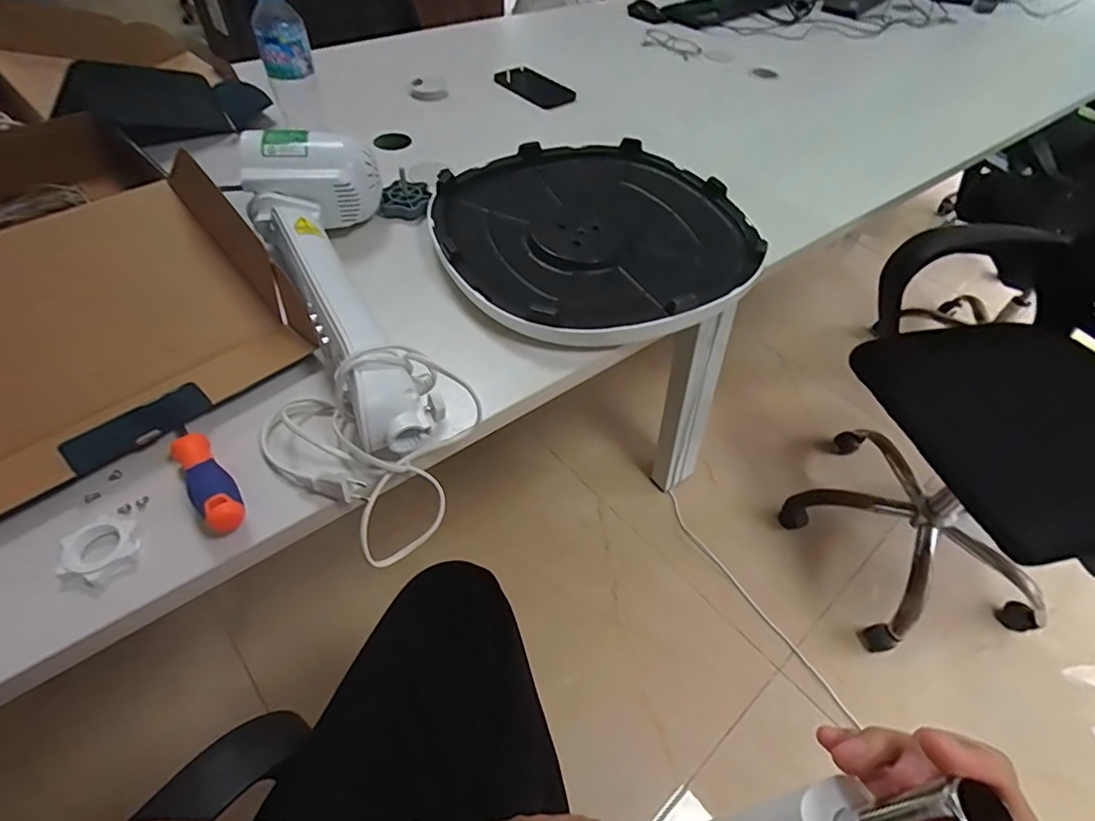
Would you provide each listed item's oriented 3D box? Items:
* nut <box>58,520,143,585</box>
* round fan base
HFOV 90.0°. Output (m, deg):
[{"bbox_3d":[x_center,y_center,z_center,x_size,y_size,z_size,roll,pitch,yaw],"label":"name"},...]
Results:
[{"bbox_3d":[-0.339,0.107,0.415,0.047,0.013,0.049,-12,53,-14],"label":"nut"},{"bbox_3d":[0.059,-0.232,0.708,0.389,0.049,0.388,2,50,-2],"label":"round fan base"}]

